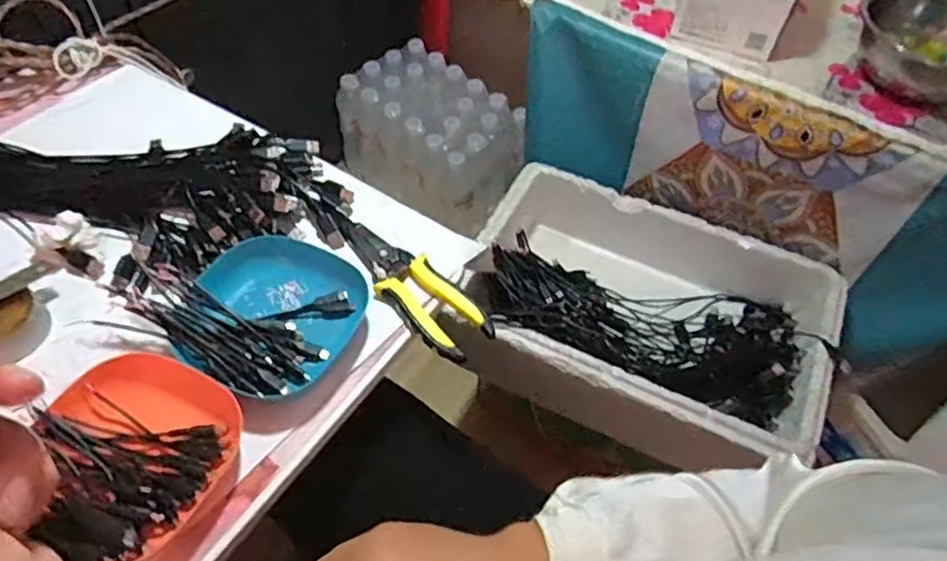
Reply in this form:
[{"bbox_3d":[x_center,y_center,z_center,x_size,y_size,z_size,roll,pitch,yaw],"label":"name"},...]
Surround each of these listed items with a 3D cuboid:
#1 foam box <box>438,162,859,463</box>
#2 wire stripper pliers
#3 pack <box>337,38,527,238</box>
[{"bbox_3d":[0.206,0.050,0.816,0.425,0.143,0.286,24,56,14],"label":"foam box"},{"bbox_3d":[-0.056,0.001,0.555,0.053,0.016,0.171,-34,62,-24],"label":"wire stripper pliers"},{"bbox_3d":[-0.073,-0.274,1.243,0.362,0.179,0.216,39,61,23],"label":"pack"}]

